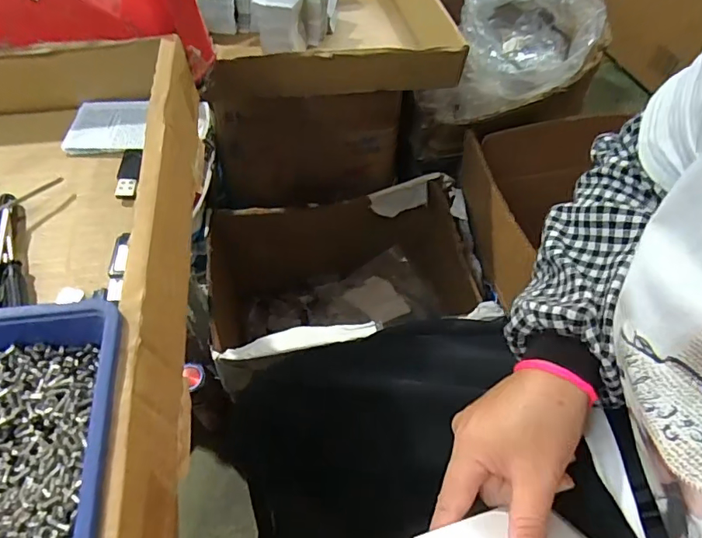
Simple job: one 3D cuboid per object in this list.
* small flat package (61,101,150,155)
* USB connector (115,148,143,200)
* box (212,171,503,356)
[{"bbox_3d":[-0.180,-0.108,0.361,0.056,0.008,0.054,-3,55,-3],"label":"small flat package"},{"bbox_3d":[-0.153,-0.067,0.335,0.017,0.009,0.049,-8,56,-7],"label":"USB connector"},{"bbox_3d":[-0.025,0.058,0.888,0.454,0.279,0.292,-9,56,-8],"label":"box"}]

